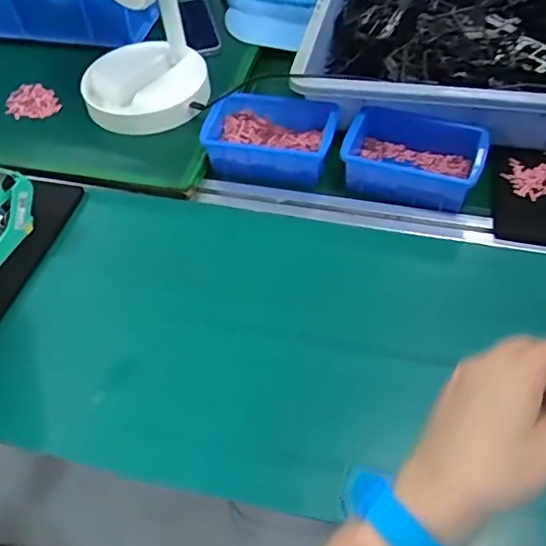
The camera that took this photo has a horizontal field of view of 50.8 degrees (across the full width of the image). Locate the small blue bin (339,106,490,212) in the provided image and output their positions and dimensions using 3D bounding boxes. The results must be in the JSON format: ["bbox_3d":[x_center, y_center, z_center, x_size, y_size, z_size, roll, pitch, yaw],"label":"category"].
[{"bbox_3d":[0.156,-0.132,0.654,0.151,0.058,0.101,17,55,16],"label":"small blue bin"}]

